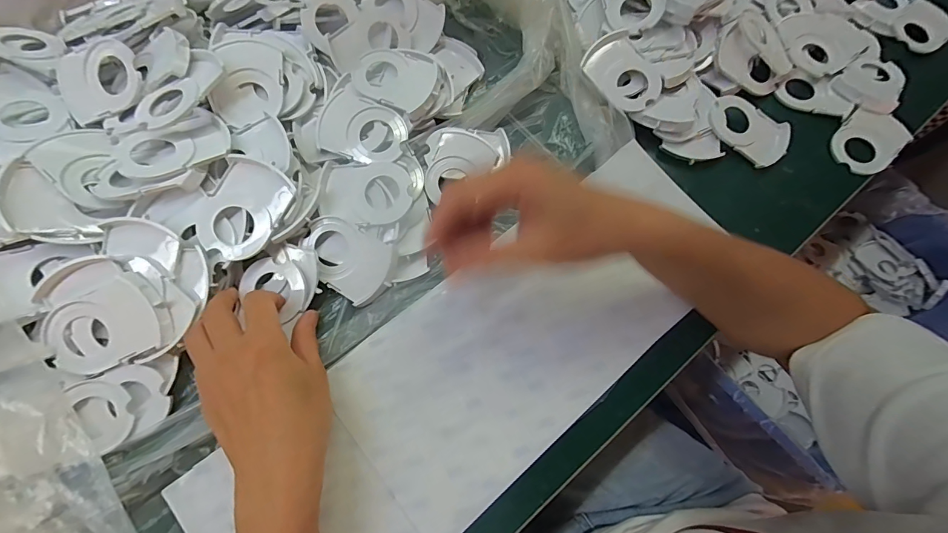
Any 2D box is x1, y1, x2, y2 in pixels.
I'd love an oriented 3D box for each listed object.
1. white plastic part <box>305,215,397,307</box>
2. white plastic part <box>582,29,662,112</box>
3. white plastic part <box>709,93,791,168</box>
[{"bbox_3d":[-0.106,-0.005,0.337,0.076,0.006,0.057,26,95,3],"label":"white plastic part"},{"bbox_3d":[0.148,-0.192,0.400,0.053,0.010,0.078,-42,93,5],"label":"white plastic part"},{"bbox_3d":[0.277,-0.139,0.410,0.081,0.016,0.055,39,72,12],"label":"white plastic part"}]

